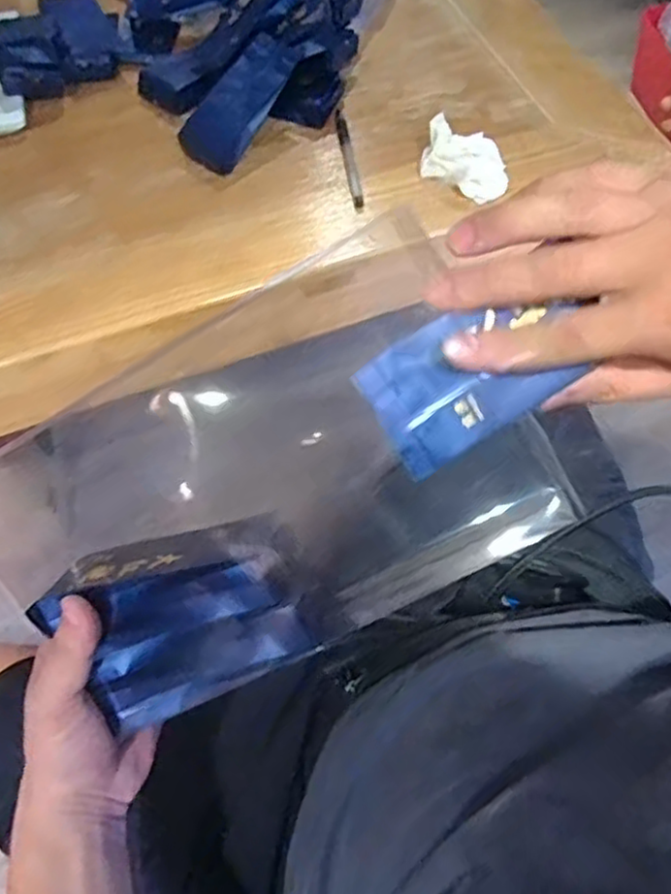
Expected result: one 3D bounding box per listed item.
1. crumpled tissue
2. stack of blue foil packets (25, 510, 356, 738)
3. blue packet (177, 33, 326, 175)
[{"bbox_3d":[0.120,-0.261,0.640,0.082,0.040,0.047,28,64,15],"label":"crumpled tissue"},{"bbox_3d":[-0.079,0.088,0.390,0.143,0.066,0.093,-24,101,15],"label":"stack of blue foil packets"},{"bbox_3d":[-0.085,-0.334,0.664,0.065,0.027,0.153,41,93,21],"label":"blue packet"}]

